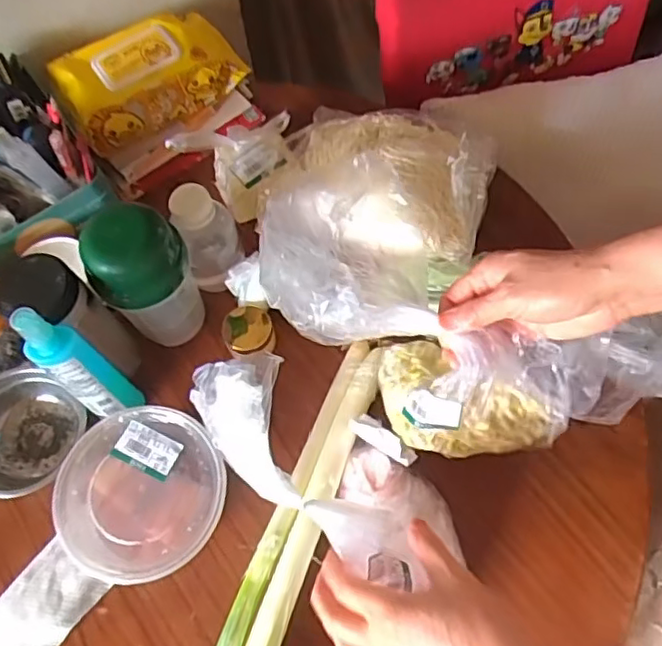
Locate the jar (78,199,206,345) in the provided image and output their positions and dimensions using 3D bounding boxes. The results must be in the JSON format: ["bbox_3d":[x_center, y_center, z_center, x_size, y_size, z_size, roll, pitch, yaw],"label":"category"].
[{"bbox_3d":[-0.169,-0.039,0.590,0.083,0.152,0.073,-28,68,-10],"label":"jar"}]

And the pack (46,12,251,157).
[{"bbox_3d":[-0.221,-0.301,0.765,0.215,0.075,0.115,-40,70,-14],"label":"pack"}]

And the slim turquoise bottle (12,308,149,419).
[{"bbox_3d":[-0.216,0.041,0.546,0.036,0.184,0.040,38,73,17],"label":"slim turquoise bottle"}]

